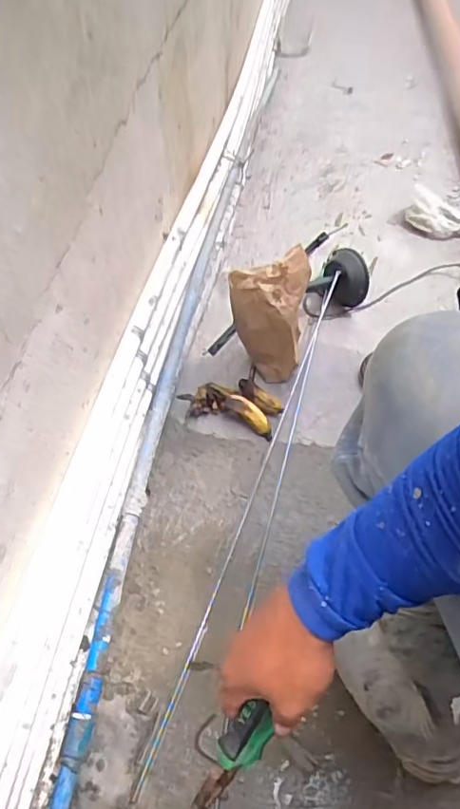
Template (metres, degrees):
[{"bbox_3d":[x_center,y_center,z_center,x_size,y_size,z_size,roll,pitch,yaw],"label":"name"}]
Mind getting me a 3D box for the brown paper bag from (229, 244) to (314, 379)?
[{"bbox_3d":[0.069,-0.150,1.001,0.122,0.233,0.094,8,52,8],"label":"brown paper bag"}]

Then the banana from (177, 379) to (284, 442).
[{"bbox_3d":[0.007,-0.005,1.003,0.172,0.046,0.089,14,53,13],"label":"banana"}]

